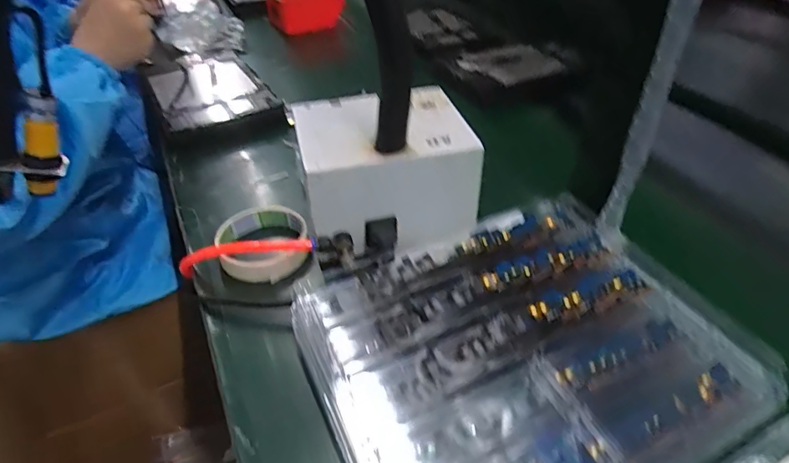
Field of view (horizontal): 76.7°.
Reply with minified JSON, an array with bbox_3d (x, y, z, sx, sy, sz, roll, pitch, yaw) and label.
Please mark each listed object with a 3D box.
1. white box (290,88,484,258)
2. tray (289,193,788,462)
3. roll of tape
[{"bbox_3d":[-0.015,-0.059,0.481,0.155,0.107,0.135,-12,43,-16],"label":"white box"},{"bbox_3d":[0.089,0.086,0.355,0.276,0.028,0.221,-20,48,-17],"label":"tray"},{"bbox_3d":[-0.126,0.011,0.482,0.083,0.034,0.095,-16,44,-20],"label":"roll of tape"}]

